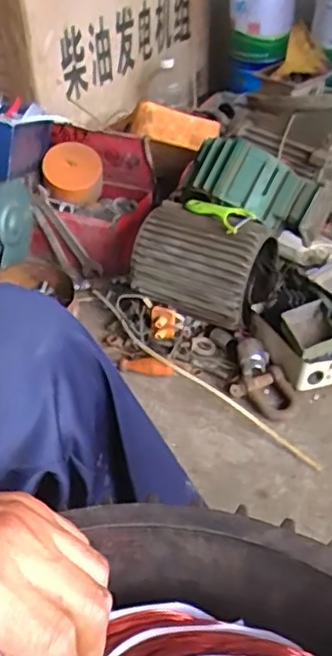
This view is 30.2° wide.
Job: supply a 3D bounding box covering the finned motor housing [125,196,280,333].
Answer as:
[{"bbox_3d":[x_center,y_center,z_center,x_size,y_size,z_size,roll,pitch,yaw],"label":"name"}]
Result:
[{"bbox_3d":[0.068,-0.111,1.074,0.212,0.170,0.174,17,44,24],"label":"finned motor housing"}]

